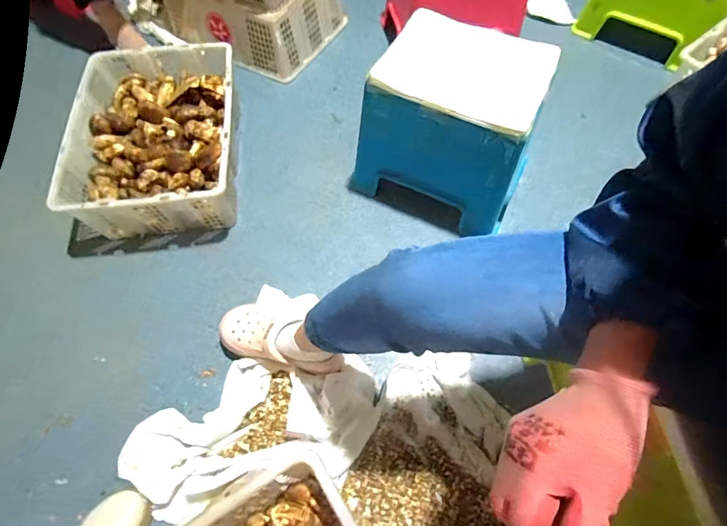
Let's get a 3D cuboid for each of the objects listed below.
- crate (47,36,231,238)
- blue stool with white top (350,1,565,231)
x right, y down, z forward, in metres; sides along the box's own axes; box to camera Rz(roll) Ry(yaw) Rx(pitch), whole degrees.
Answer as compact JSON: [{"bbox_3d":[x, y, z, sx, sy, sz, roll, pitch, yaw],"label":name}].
[{"bbox_3d":[-0.467,-0.286,0.927,0.339,0.166,0.451,-4,64,-1],"label":"crate"},{"bbox_3d":[0.187,-0.276,0.839,0.337,0.312,0.256,24,67,12],"label":"blue stool with white top"}]

